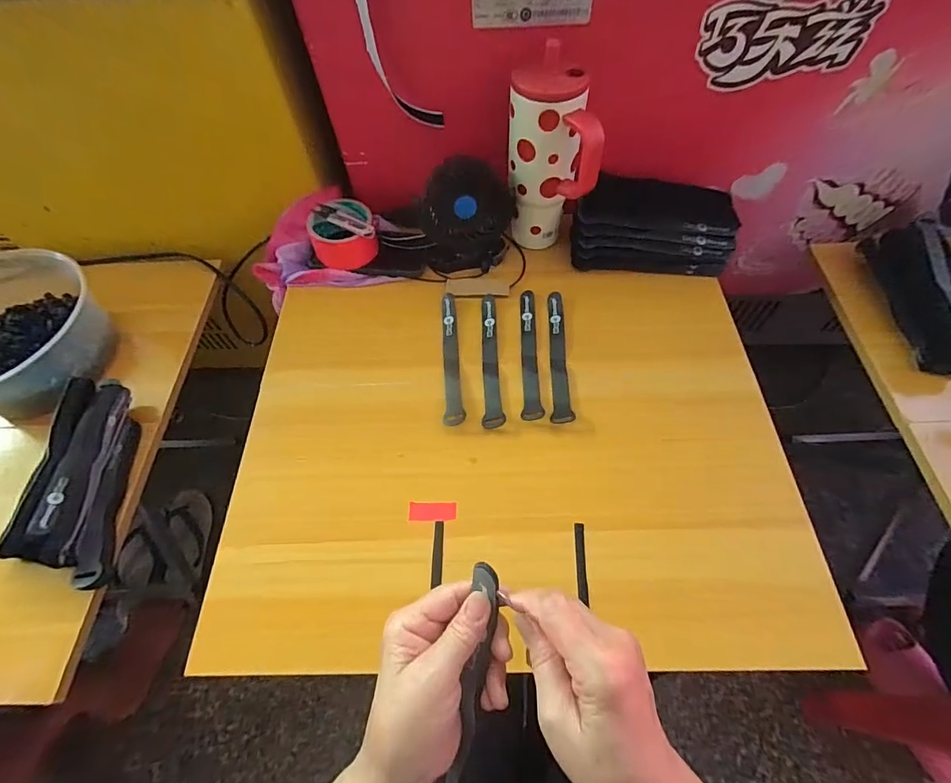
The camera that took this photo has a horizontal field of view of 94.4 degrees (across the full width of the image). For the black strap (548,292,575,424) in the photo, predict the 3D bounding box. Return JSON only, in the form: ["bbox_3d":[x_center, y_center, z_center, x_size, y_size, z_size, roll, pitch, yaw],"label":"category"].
[{"bbox_3d":[0.103,-0.047,0.540,0.024,0.004,0.186,2,61,4],"label":"black strap"}]

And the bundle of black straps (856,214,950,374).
[{"bbox_3d":[0.592,-0.129,0.579,0.061,0.069,0.215,-3,60,1],"label":"bundle of black straps"}]

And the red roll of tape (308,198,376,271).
[{"bbox_3d":[-0.178,-0.213,0.599,0.083,0.050,0.078,-1,60,2],"label":"red roll of tape"}]

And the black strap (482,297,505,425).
[{"bbox_3d":[0.021,-0.044,0.543,0.025,0.004,0.193,-1,60,3],"label":"black strap"}]

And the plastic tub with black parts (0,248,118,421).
[{"bbox_3d":[-0.617,-0.073,0.593,0.220,0.113,0.210,-1,60,2],"label":"plastic tub with black parts"}]

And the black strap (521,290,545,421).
[{"bbox_3d":[0.069,-0.050,0.545,0.024,0.006,0.190,1,60,4],"label":"black strap"}]

